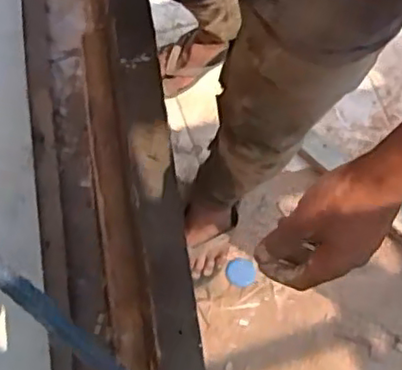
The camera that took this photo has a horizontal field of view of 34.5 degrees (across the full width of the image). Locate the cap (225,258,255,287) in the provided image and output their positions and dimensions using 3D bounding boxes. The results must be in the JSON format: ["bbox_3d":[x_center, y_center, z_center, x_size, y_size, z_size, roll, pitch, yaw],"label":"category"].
[{"bbox_3d":[0.076,0.167,1.243,0.057,0.012,0.058,1,70,-2],"label":"cap"}]

